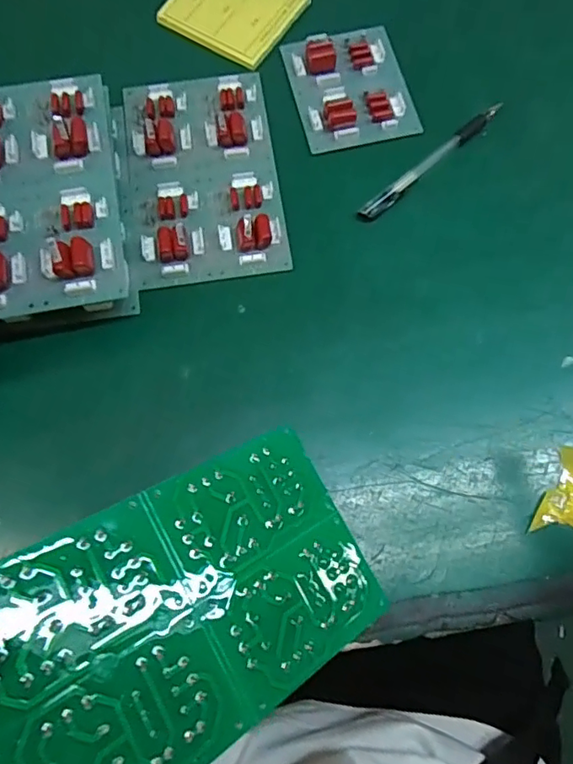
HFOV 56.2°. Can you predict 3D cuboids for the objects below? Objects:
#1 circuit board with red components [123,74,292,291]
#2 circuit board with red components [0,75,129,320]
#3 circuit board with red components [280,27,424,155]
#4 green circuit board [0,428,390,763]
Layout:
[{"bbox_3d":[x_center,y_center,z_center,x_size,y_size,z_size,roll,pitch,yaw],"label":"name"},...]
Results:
[{"bbox_3d":[-0.069,-0.167,0.424,0.119,0.018,0.185,-8,72,-2],"label":"circuit board with red components"},{"bbox_3d":[-0.180,-0.136,0.374,0.113,0.023,0.185,-11,72,-3],"label":"circuit board with red components"},{"bbox_3d":[0.054,-0.248,0.447,0.093,0.015,0.111,-11,72,-3],"label":"circuit board with red components"},{"bbox_3d":[-0.041,0.104,0.251,0.186,0.005,0.115,-23,79,-36],"label":"green circuit board"}]

